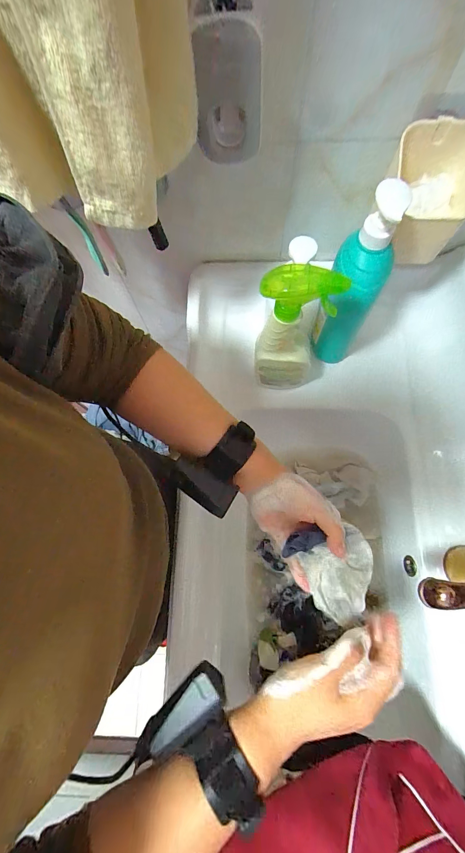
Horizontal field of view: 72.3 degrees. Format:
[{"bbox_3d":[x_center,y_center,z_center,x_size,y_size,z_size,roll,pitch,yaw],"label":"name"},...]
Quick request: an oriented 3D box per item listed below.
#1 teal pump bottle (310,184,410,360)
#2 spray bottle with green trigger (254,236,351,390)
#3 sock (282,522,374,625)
[{"bbox_3d":[0.169,-0.187,0.452,0.068,0.263,0.069,26,76,10],"label":"teal pump bottle"},{"bbox_3d":[0.080,-0.127,0.438,0.091,0.238,0.059,12,74,6],"label":"spray bottle with green trigger"},{"bbox_3d":[0.110,0.146,0.334,0.075,0.018,0.096,-29,74,-7],"label":"sock"}]

